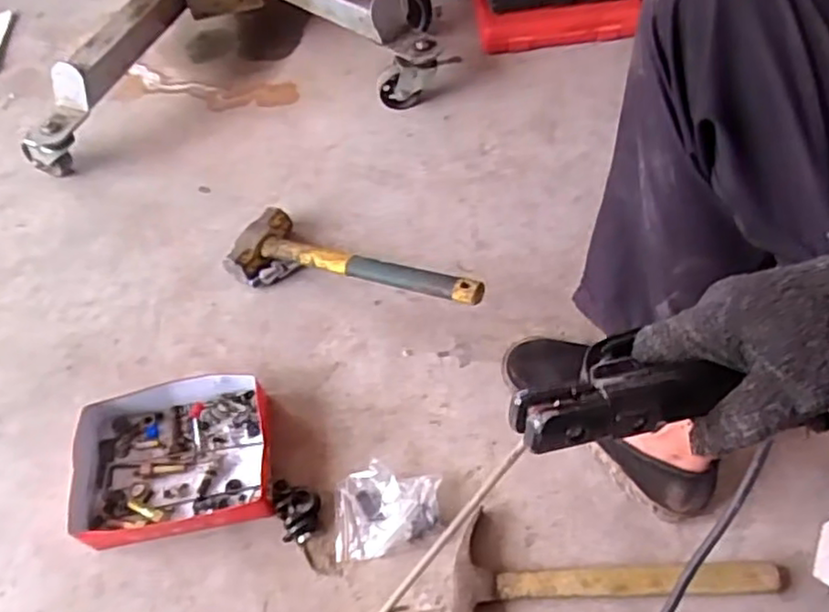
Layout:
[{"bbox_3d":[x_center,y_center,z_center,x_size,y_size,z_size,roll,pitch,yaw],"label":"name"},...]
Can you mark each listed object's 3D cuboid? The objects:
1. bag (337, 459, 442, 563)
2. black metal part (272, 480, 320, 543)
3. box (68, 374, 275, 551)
[{"bbox_3d":[-0.029,0.217,0.711,0.108,0.028,0.089,-4,56,2],"label":"bag"},{"bbox_3d":[-0.128,0.218,0.718,0.046,0.031,0.062,-1,57,4],"label":"black metal part"},{"bbox_3d":[-0.269,0.172,0.752,0.217,0.052,0.173,-9,56,-1],"label":"box"}]

